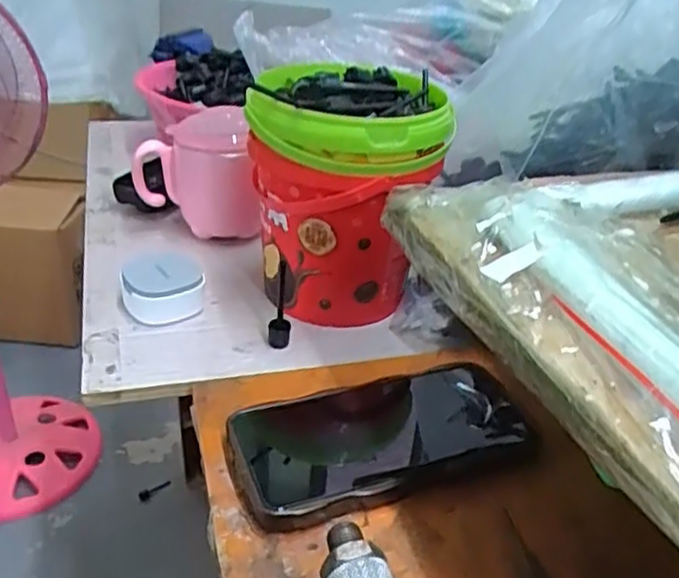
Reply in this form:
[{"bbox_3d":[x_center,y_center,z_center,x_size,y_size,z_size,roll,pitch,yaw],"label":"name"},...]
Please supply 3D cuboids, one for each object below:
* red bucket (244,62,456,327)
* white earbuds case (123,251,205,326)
[{"bbox_3d":[0.000,-0.062,0.481,0.124,0.162,0.124,4,33,-2],"label":"red bucket"},{"bbox_3d":[-0.127,-0.002,0.491,0.054,0.030,0.059,-7,35,-18],"label":"white earbuds case"}]

